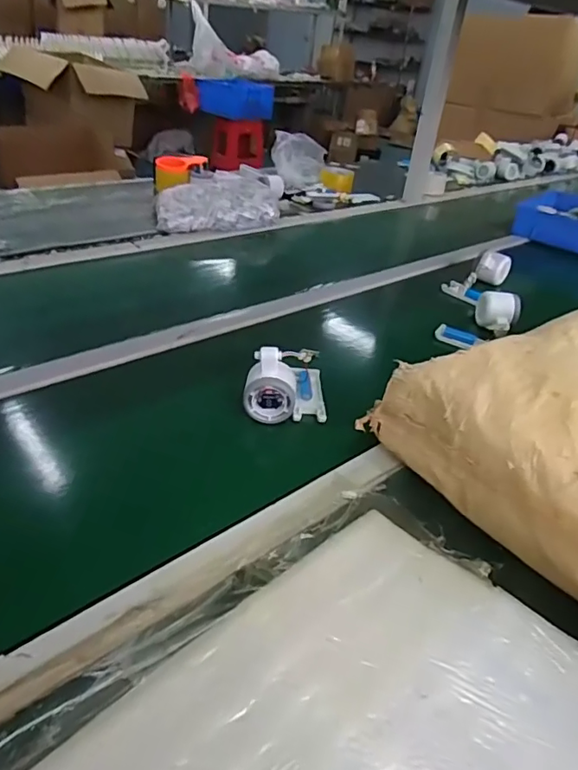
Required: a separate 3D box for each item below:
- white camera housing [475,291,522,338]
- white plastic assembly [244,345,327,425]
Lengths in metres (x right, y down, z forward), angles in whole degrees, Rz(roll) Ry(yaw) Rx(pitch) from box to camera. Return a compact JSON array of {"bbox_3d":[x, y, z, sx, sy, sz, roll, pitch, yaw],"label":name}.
[{"bbox_3d":[0.330,-0.114,0.834,0.066,0.051,0.065,21,36,19],"label":"white camera housing"},{"bbox_3d":[-0.003,-0.016,0.621,0.093,0.081,0.095,1,35,-4],"label":"white plastic assembly"}]

